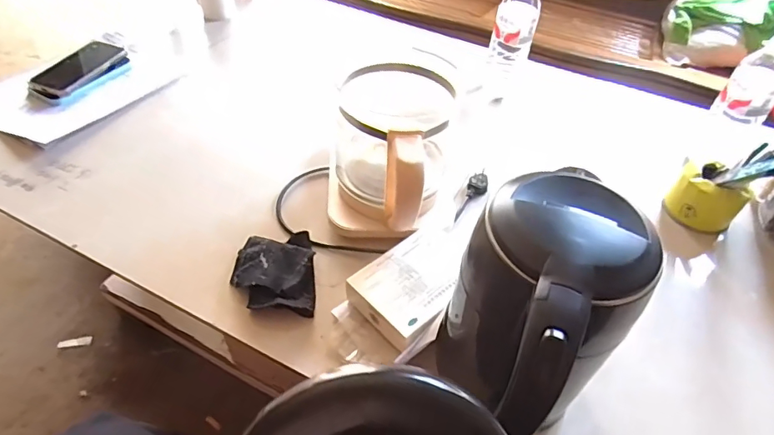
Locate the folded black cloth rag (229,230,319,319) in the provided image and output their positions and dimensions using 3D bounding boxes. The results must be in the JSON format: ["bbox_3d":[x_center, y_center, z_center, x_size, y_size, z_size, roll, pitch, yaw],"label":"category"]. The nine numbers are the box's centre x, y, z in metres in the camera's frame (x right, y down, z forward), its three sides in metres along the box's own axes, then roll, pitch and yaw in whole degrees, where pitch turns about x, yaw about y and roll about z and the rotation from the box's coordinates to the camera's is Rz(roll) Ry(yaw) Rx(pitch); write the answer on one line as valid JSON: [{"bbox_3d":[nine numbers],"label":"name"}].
[{"bbox_3d":[-0.136,0.065,0.589,0.094,0.025,0.119,-2,48,-5],"label":"folded black cloth rag"}]

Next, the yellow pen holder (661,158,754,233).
[{"bbox_3d":[0.461,-0.030,0.700,0.080,0.067,0.094,-35,58,-30],"label":"yellow pen holder"}]

